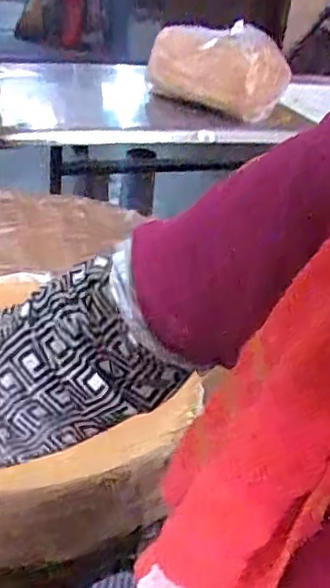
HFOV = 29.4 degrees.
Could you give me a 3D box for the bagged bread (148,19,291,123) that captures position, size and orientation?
[{"bbox_3d":[0.115,-0.476,1.330,0.292,0.154,0.136,-6,35,-21],"label":"bagged bread"}]

